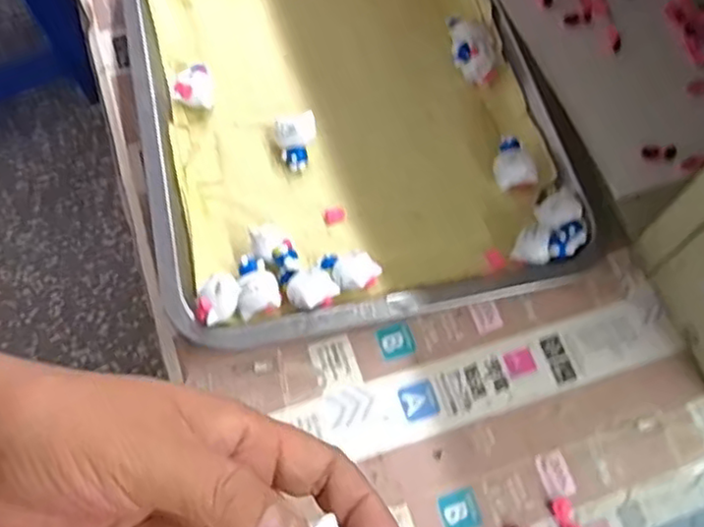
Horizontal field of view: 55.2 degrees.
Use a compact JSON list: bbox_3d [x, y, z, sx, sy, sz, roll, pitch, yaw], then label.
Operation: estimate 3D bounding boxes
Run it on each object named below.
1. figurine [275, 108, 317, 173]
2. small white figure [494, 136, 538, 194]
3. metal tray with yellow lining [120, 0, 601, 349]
[{"bbox_3d":[-0.035,-0.075,0.416,0.023,0.021,0.029,-4,65,-5],"label":"figurine"},{"bbox_3d":[0.099,-0.061,0.420,0.021,0.013,0.035,-22,67,-13],"label":"small white figure"},{"bbox_3d":[-0.008,-0.107,0.430,0.249,0.026,0.305,-12,66,-8],"label":"metal tray with yellow lining"}]

